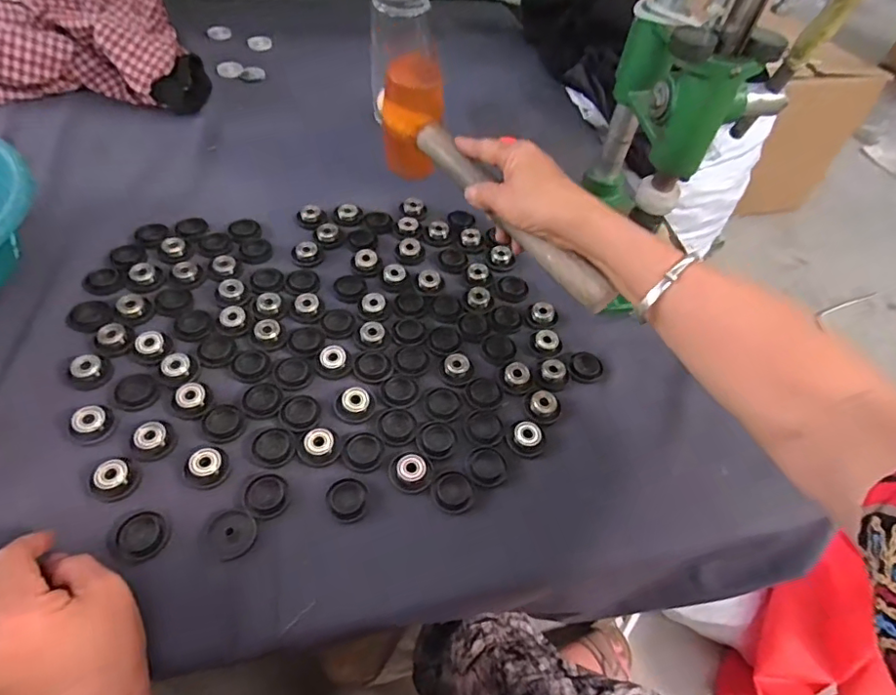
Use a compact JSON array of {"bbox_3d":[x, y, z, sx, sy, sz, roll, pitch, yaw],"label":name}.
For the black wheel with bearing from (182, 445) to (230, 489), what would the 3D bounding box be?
[{"bbox_3d":[-0.178,0.084,0.395,0.031,0.013,0.032,3,53,-4],"label":"black wheel with bearing"}]

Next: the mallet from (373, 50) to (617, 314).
[{"bbox_3d":[0.035,-0.133,0.486,0.046,0.115,0.286,-29,71,-24],"label":"mallet"}]

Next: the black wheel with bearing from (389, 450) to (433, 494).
[{"bbox_3d":[-0.028,0.093,0.414,0.032,0.006,0.032,3,53,-4],"label":"black wheel with bearing"}]

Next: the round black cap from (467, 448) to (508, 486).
[{"bbox_3d":[0.031,0.094,0.426,0.031,0.006,0.029,3,53,-4],"label":"round black cap"}]

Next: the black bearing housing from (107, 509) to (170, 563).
[{"bbox_3d":[-0.209,0.125,0.365,0.036,0.006,0.033,16,53,7],"label":"black bearing housing"}]

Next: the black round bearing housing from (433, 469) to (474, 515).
[{"bbox_3d":[0.004,0.110,0.411,0.030,0.004,0.031,8,63,-15],"label":"black round bearing housing"}]

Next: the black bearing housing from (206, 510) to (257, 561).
[{"bbox_3d":[-0.149,0.128,0.373,0.031,0.010,0.031,3,53,-4],"label":"black bearing housing"}]

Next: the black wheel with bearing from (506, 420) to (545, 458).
[{"bbox_3d":[0.064,0.073,0.442,0.029,0.007,0.028,3,53,-4],"label":"black wheel with bearing"}]

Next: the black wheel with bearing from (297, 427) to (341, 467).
[{"bbox_3d":[-0.100,0.076,0.419,0.031,0.009,0.029,3,53,-4],"label":"black wheel with bearing"}]

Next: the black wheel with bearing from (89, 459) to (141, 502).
[{"bbox_3d":[-0.237,0.093,0.385,0.026,0.010,0.029,11,53,3],"label":"black wheel with bearing"}]

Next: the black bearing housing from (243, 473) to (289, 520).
[{"bbox_3d":[-0.131,0.106,0.392,0.029,0.008,0.030,-14,56,-15],"label":"black bearing housing"}]

